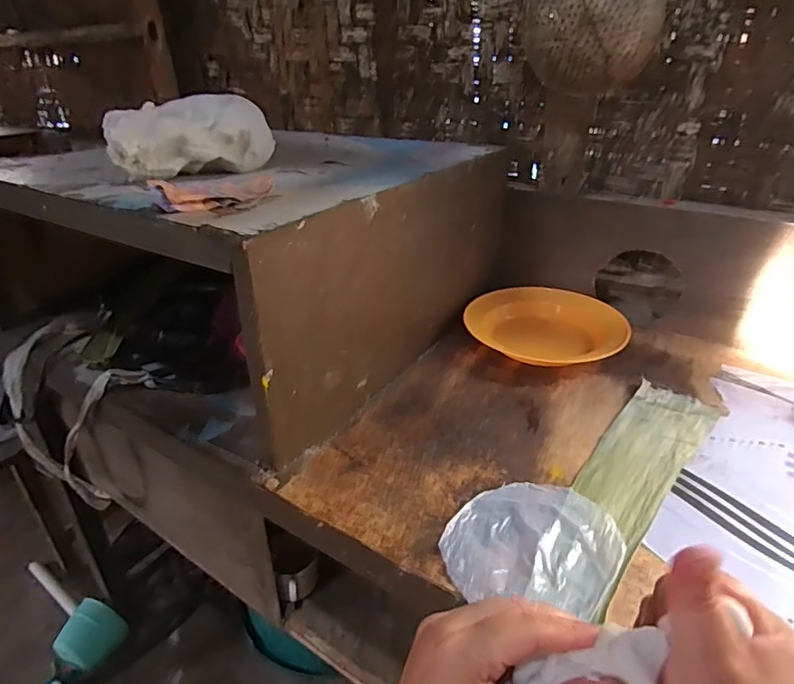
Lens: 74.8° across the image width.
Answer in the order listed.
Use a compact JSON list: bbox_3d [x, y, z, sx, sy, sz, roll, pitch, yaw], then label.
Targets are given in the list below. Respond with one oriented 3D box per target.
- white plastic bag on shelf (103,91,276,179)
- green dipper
[{"bbox_3d":[-0.239,-0.240,0.618,0.070,0.081,0.194,22,36,35],"label":"white plastic bag on shelf"},{"bbox_3d":[-0.767,0.588,1.205,0.388,0.102,0.125,23,37,36],"label":"green dipper"}]

